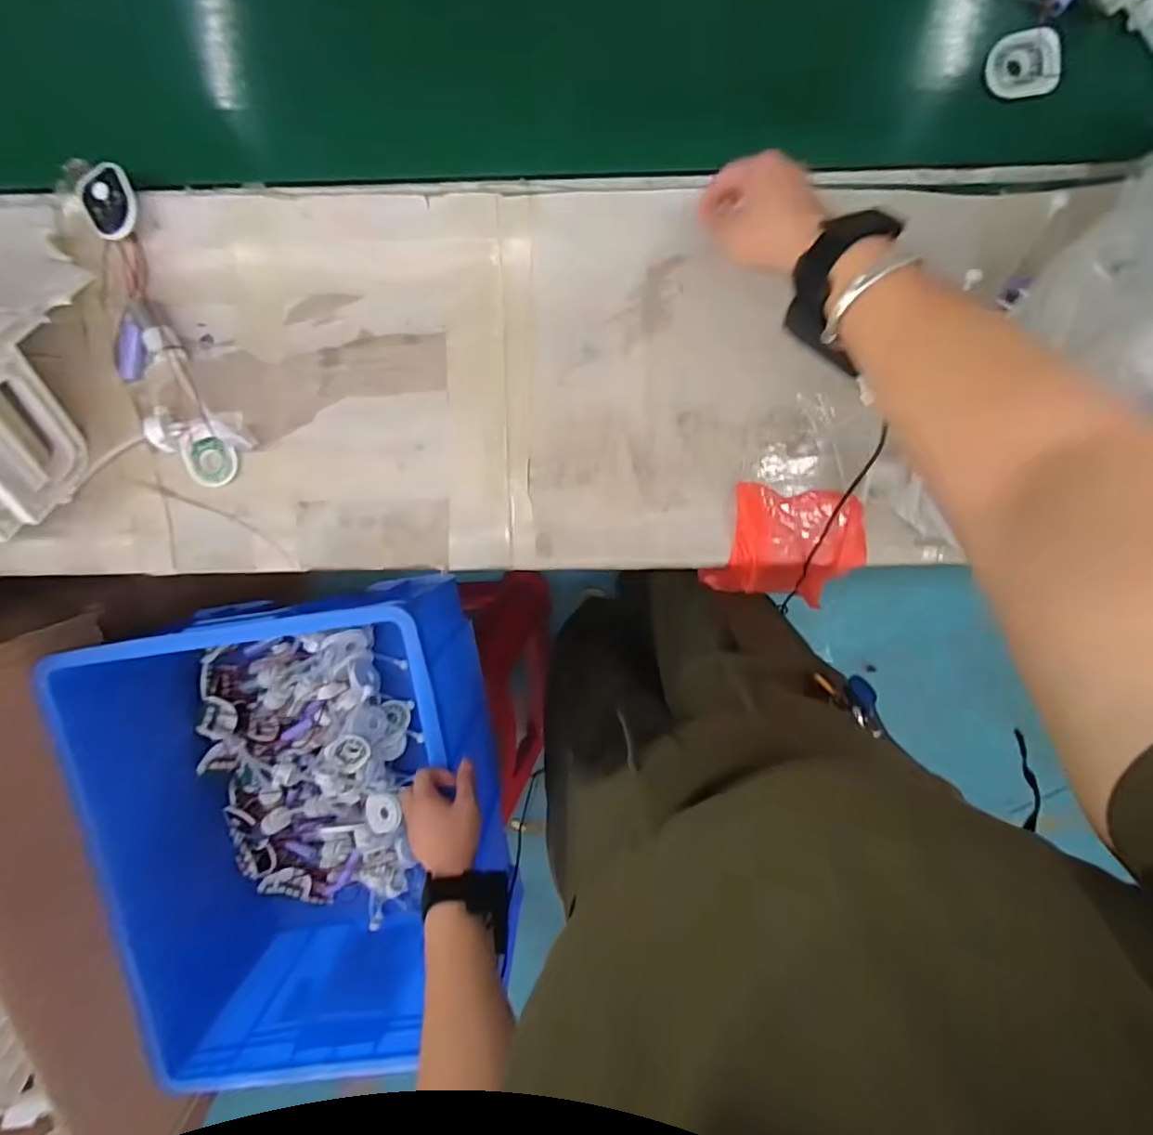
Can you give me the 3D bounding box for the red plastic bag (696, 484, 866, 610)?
[{"bbox_3d":[0.207,-0.023,0.575,0.140,0.039,0.111,12,99,-1],"label":"red plastic bag"}]

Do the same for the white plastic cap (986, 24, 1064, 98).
[{"bbox_3d":[0.388,-0.435,0.502,0.057,0.019,0.044,7,100,2],"label":"white plastic cap"}]

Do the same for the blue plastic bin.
[{"bbox_3d":[-0.312,0.304,0.718,0.385,0.236,0.522,-9,99,4],"label":"blue plastic bin"}]

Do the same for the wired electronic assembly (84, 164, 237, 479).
[{"bbox_3d":[-0.391,-0.208,0.530,0.077,0.029,0.271,-15,98,5],"label":"wired electronic assembly"}]

